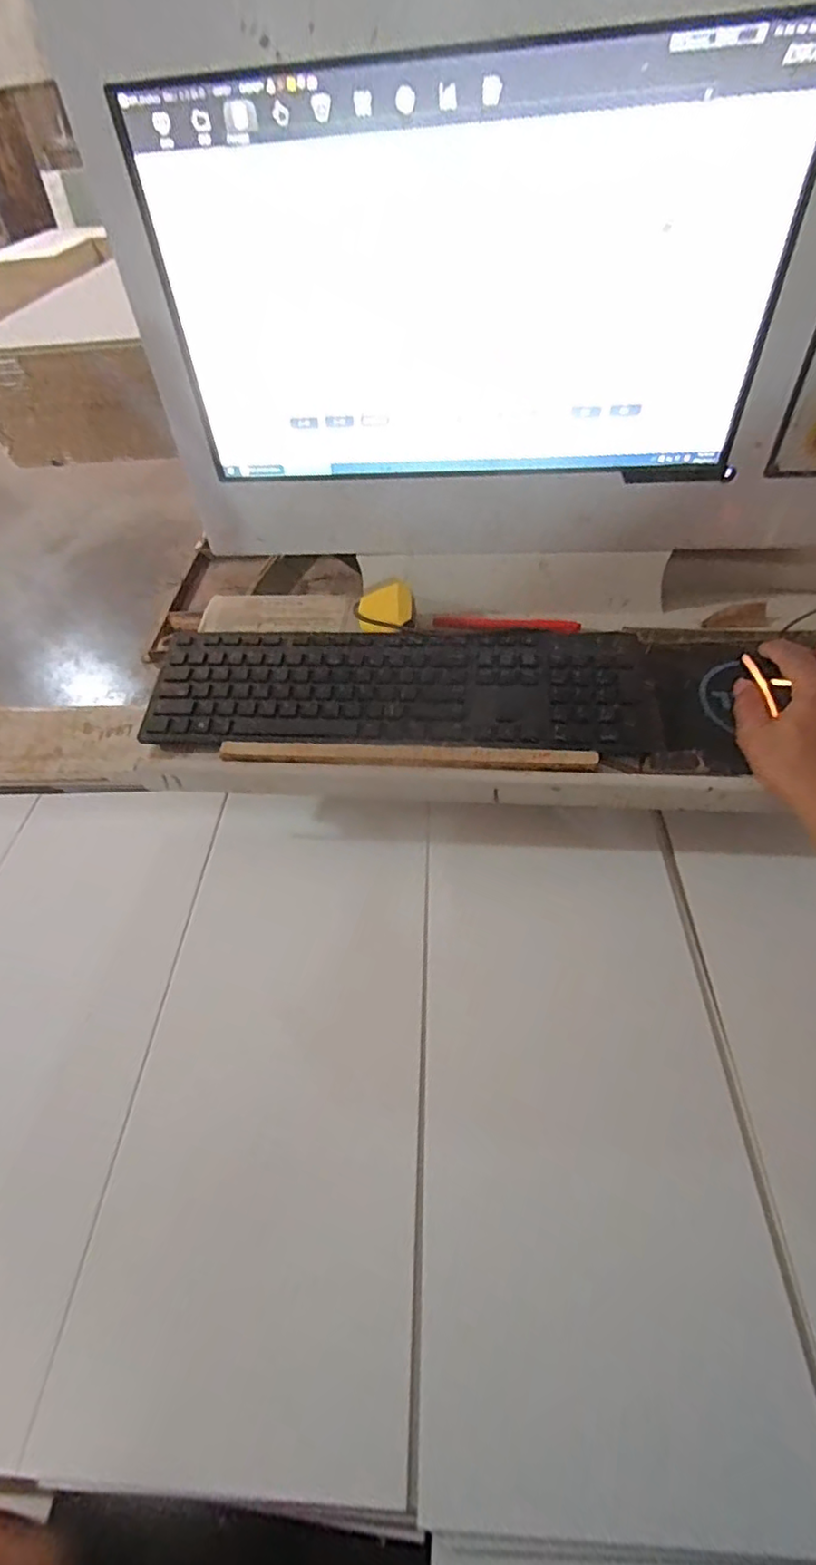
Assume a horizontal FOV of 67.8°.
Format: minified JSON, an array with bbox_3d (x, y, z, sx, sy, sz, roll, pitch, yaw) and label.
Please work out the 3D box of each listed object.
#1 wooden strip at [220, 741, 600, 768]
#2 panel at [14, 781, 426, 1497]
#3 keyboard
[{"bbox_3d":[-0.003,-0.023,0.511,0.310,0.011,0.017,2,50,7],"label":"wooden strip"},{"bbox_3d":[-0.089,0.186,0.465,0.203,0.022,0.450,0,47,4],"label":"panel"},{"bbox_3d":[-0.012,-0.086,0.546,0.443,0.029,0.125,2,50,7],"label":"keyboard"}]

